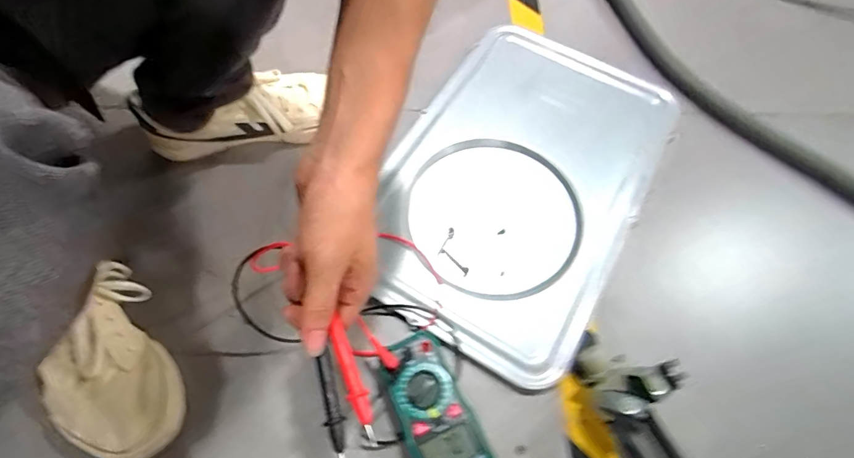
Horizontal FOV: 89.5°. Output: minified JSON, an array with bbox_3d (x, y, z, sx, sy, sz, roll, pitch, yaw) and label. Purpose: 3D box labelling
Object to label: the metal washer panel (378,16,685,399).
[{"bbox_3d":[0.118,-0.079,0.536,0.292,0.030,0.456,27,67,11],"label":"metal washer panel"}]

